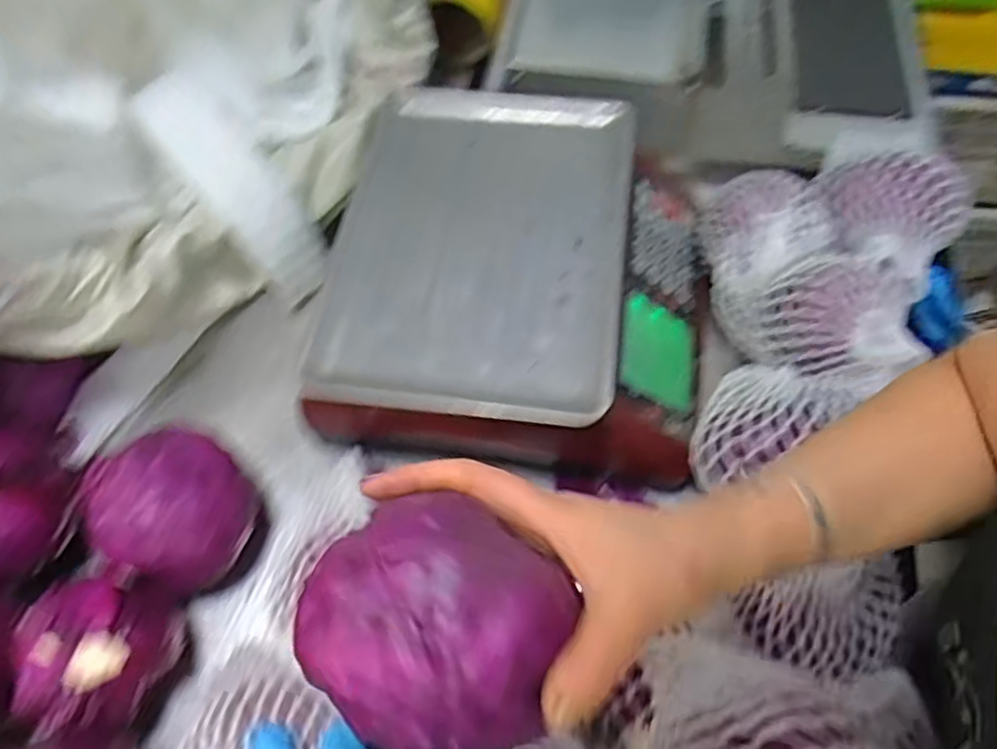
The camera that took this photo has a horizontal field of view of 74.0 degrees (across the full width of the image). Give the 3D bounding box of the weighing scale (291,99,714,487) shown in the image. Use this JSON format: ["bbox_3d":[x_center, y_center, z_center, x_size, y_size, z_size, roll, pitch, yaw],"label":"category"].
[{"bbox_3d":[0.031,-0.087,0.608,0.331,0.114,0.337,6,62,5],"label":"weighing scale"}]

